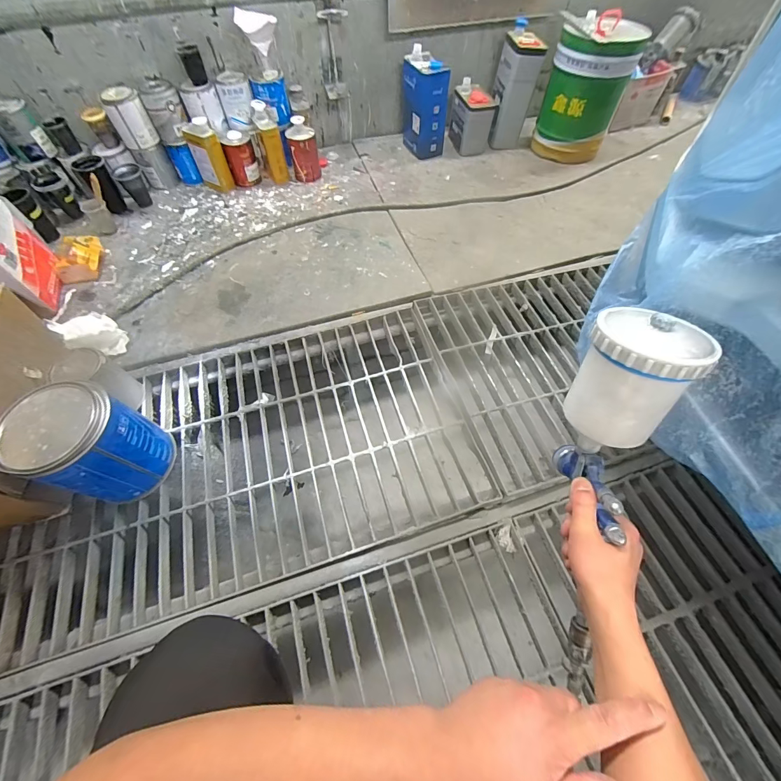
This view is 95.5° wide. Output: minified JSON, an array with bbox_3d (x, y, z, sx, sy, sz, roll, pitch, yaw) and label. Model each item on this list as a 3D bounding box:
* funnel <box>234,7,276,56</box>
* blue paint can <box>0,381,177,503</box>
[{"bbox_3d":[-0.387,-1.048,1.037,0.112,0.088,0.056,-17,60,-11],"label":"funnel"},{"bbox_3d":[-0.513,0.106,0.630,0.141,0.224,0.155,17,60,10],"label":"blue paint can"}]

